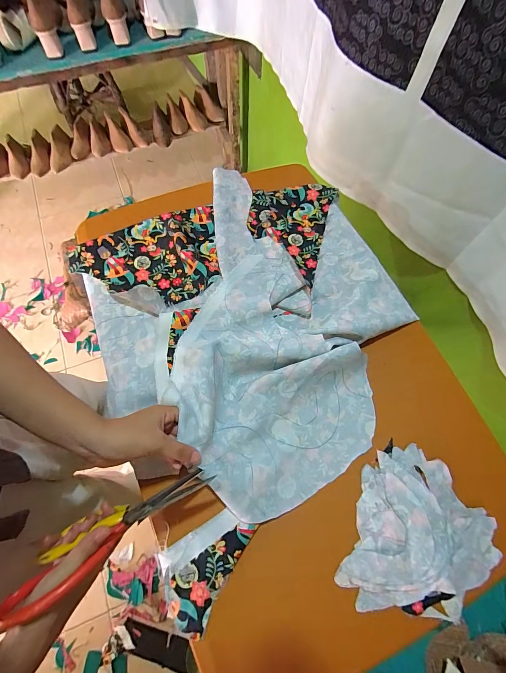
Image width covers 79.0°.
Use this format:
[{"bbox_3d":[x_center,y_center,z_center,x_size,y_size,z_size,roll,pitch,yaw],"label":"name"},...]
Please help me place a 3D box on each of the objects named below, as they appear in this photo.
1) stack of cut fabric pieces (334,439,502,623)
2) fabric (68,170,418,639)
[{"bbox_3d":[0.218,0.252,0.385,0.171,0.021,0.188,22,69,8],"label":"stack of cut fabric pieces"},{"bbox_3d":[0.013,-0.014,0.463,0.472,0.063,0.554,-21,71,-11],"label":"fabric"}]

